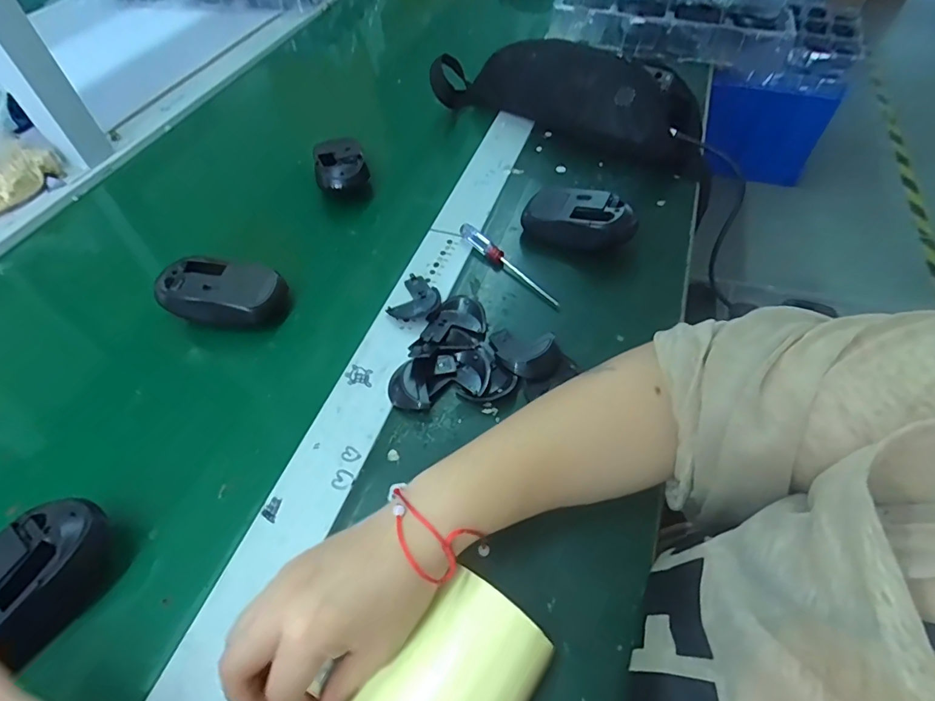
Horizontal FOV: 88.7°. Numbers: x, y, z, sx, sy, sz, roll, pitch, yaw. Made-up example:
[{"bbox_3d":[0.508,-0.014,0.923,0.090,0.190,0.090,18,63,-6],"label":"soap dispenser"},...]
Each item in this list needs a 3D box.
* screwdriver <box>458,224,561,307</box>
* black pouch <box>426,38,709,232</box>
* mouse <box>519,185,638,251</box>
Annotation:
[{"bbox_3d":[0.036,-0.081,0.441,0.012,0.016,0.129,-35,60,-22],"label":"screwdriver"},{"bbox_3d":[0.117,-0.289,0.542,0.336,0.090,0.088,28,59,20],"label":"black pouch"},{"bbox_3d":[0.103,-0.121,0.450,0.103,0.043,0.050,20,57,16],"label":"mouse"}]

